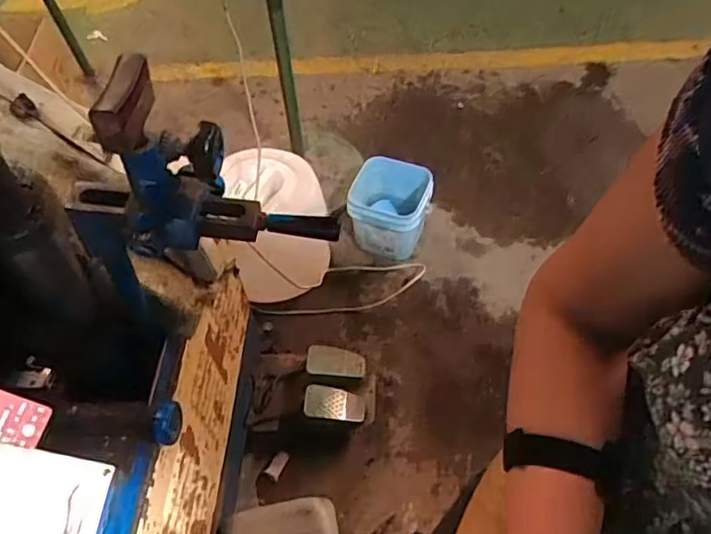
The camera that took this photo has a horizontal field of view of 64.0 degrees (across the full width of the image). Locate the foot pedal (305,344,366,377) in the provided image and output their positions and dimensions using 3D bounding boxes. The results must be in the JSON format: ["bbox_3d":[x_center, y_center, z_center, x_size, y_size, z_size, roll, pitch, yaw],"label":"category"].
[{"bbox_3d":[-0.045,0.224,1.352,0.139,0.021,0.068,7,89,-9],"label":"foot pedal"}]

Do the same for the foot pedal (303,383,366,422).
[{"bbox_3d":[-0.046,0.312,1.302,0.145,0.038,0.079,16,48,-25],"label":"foot pedal"}]

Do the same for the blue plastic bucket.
[{"bbox_3d":[0.103,-0.171,1.669,0.235,0.205,0.197,5,53,7],"label":"blue plastic bucket"}]

